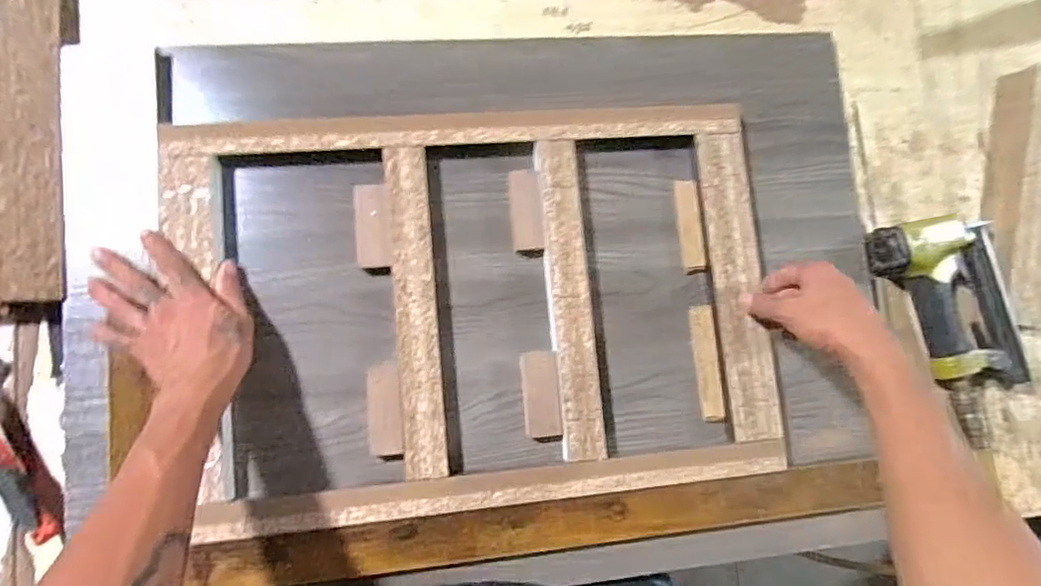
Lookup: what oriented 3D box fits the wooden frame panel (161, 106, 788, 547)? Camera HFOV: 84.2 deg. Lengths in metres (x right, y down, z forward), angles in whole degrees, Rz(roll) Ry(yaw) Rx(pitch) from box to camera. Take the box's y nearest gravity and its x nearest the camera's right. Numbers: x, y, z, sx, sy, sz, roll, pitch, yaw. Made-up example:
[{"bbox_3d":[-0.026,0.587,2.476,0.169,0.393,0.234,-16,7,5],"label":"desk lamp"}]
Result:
[{"bbox_3d":[-0.028,0.010,0.545,0.544,0.030,0.368,-4,85,-9],"label":"wooden frame panel"}]

